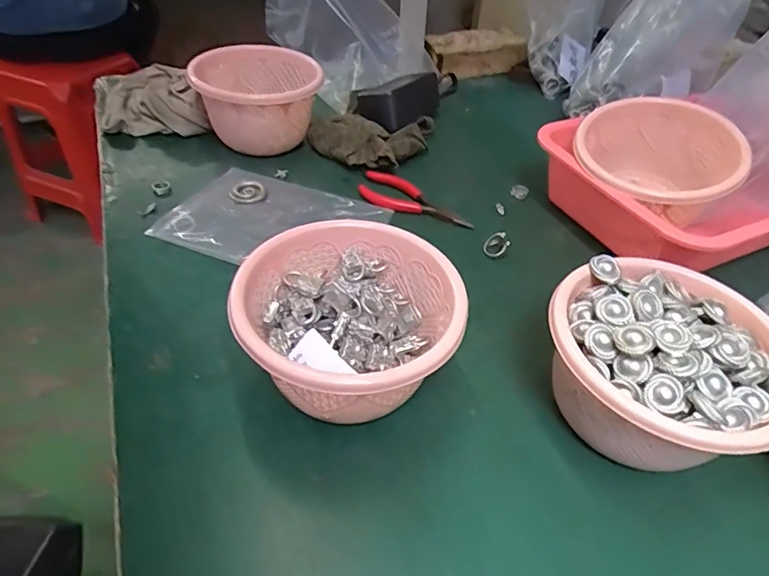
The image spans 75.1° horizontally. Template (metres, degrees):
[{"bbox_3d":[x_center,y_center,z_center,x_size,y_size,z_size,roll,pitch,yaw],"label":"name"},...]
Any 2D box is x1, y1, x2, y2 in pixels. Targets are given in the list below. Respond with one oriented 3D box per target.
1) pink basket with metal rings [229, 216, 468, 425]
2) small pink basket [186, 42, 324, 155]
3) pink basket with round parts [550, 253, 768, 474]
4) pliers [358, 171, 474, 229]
[{"bbox_3d":[-0.019,0.029,0.352,0.132,0.083,0.143,2,44,-2],"label":"pink basket with metal rings"},{"bbox_3d":[-0.146,-0.220,0.596,0.137,0.091,0.125,-15,47,-18],"label":"small pink basket"},{"bbox_3d":[0.182,0.053,0.339,0.141,0.091,0.142,2,44,-2],"label":"pink basket with round parts"},{"bbox_3d":[0.030,-0.096,0.552,0.135,0.015,0.045,25,48,21],"label":"pliers"}]

